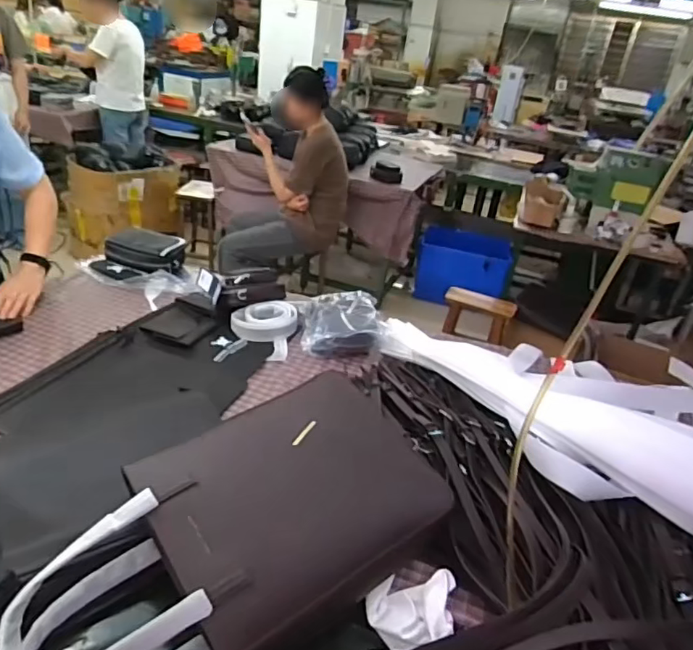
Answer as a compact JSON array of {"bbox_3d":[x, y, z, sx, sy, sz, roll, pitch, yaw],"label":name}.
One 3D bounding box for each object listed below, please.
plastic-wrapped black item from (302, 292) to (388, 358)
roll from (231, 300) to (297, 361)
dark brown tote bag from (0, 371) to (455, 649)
[{"bbox_3d":[-0.004,-0.003,1.326,0.199,0.092,0.181,8,29,0],"label":"plastic-wrapped black item"},{"bbox_3d":[-0.197,0.009,1.309,0.161,0.049,0.203,3,29,-9],"label":"roll"},{"bbox_3d":[-0.151,0.288,0.748,0.565,0.129,0.295,-20,61,-29],"label":"dark brown tote bag"}]

